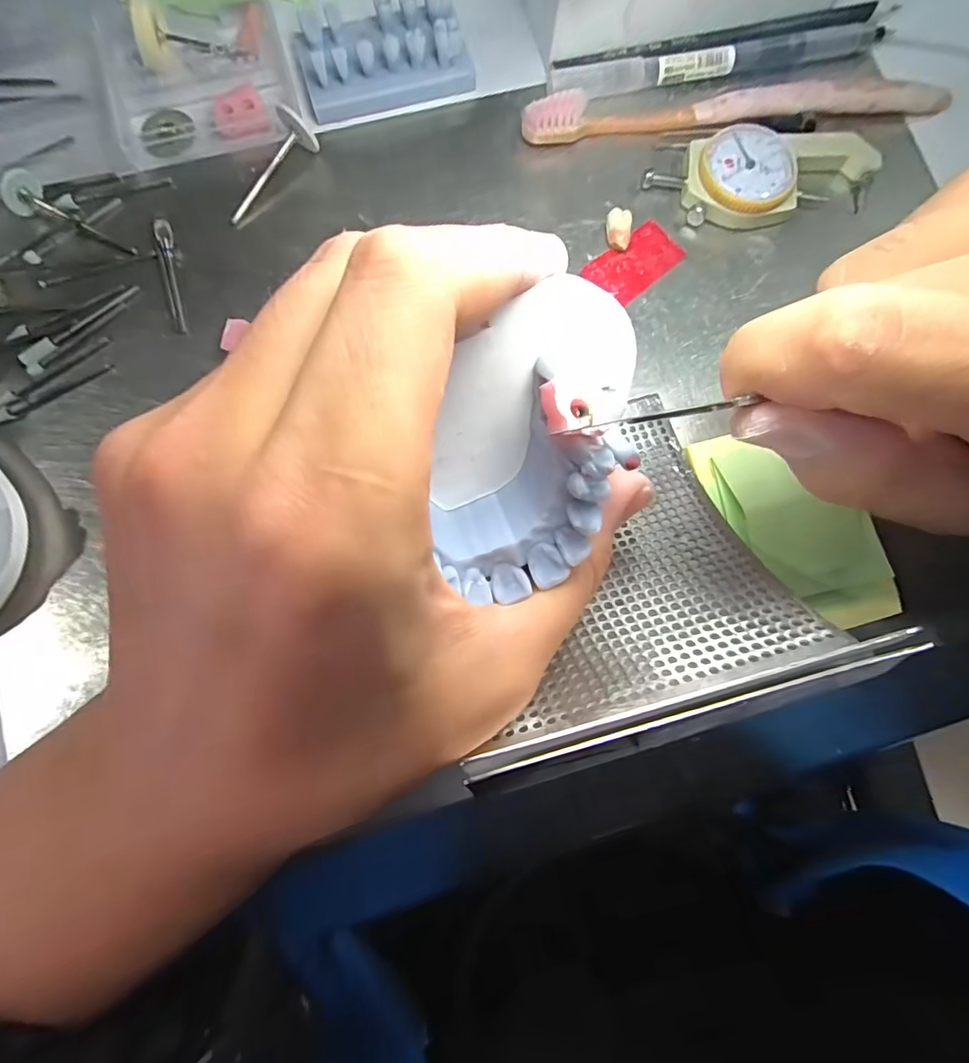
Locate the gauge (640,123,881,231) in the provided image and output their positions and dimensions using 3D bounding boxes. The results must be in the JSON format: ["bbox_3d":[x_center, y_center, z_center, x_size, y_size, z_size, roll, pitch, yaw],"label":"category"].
[{"bbox_3d":[0.114,-0.145,0.202,0.091,0.010,0.040,-17,82,-4],"label":"gauge"}]

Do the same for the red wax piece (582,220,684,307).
[{"bbox_3d":[0.060,-0.108,0.199,0.037,0.004,0.022,-38,84,-7],"label":"red wax piece"}]

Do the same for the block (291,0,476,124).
[{"bbox_3d":[-0.041,-0.198,0.206,0.067,0.019,0.034,-13,81,-4],"label":"block"}]

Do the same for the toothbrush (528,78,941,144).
[{"bbox_3d":[0.107,-0.175,0.205,0.180,0.012,0.012,-6,81,-2],"label":"toothbrush"}]

